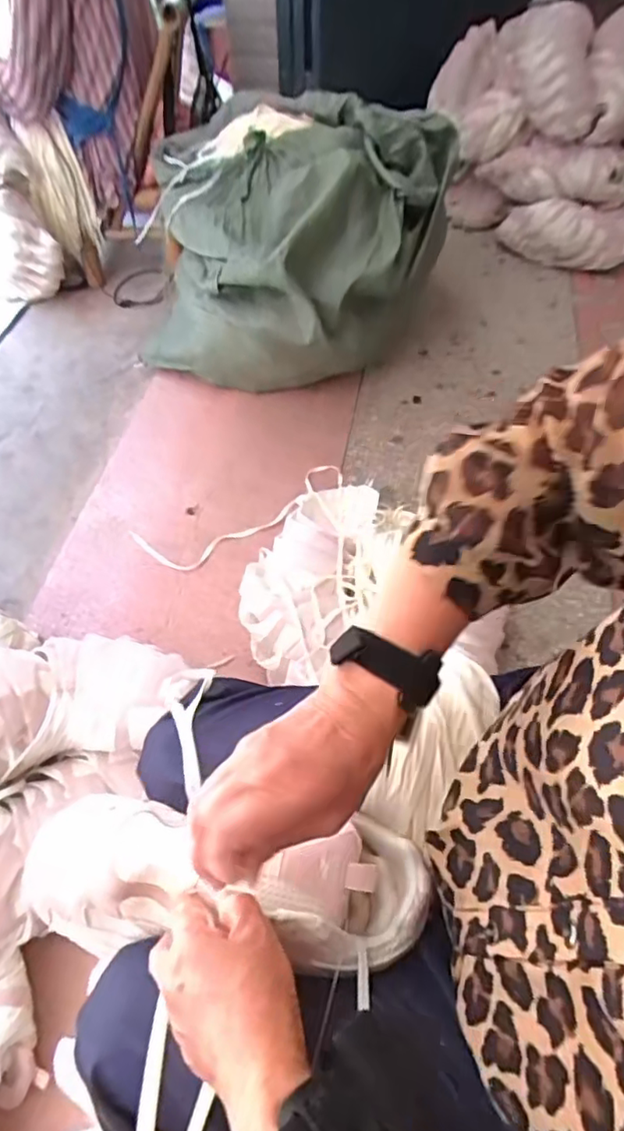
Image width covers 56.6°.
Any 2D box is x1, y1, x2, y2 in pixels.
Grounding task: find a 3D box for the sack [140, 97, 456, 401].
[{"bbox_3d":[-0.069,-0.693,1.266,0.594,0.417,0.487,16,57,12],"label":"sack"}]

